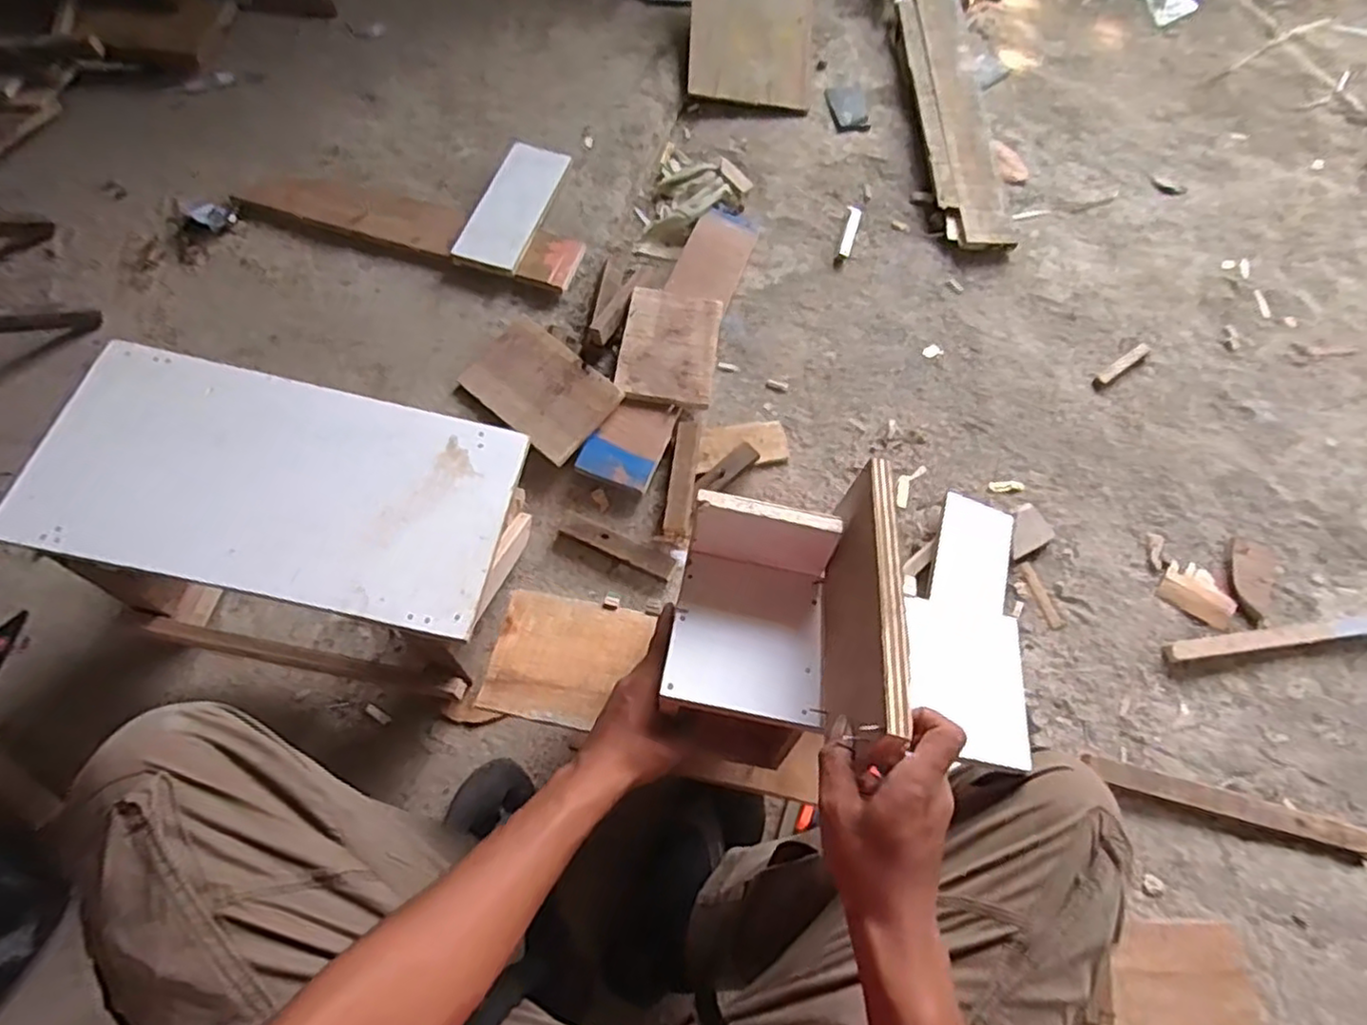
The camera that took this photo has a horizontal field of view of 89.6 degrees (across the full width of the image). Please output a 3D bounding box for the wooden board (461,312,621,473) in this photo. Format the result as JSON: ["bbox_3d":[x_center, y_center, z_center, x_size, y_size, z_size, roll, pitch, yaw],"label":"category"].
[{"bbox_3d":[-0.209,-0.181,0.995,0.201,0.014,0.142,37,77,7],"label":"wooden board"}]

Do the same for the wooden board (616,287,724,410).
[{"bbox_3d":[-0.019,-0.253,1.051,0.142,0.010,0.199,10,66,-3],"label":"wooden board"}]

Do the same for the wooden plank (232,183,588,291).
[{"bbox_3d":[-0.438,-0.458,1.110,0.556,0.033,0.112,14,66,4],"label":"wooden plank"}]

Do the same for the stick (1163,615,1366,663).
[{"bbox_3d":[0.875,0.163,0.948,0.414,0.020,0.028,-6,66,-5],"label":"stick"}]

